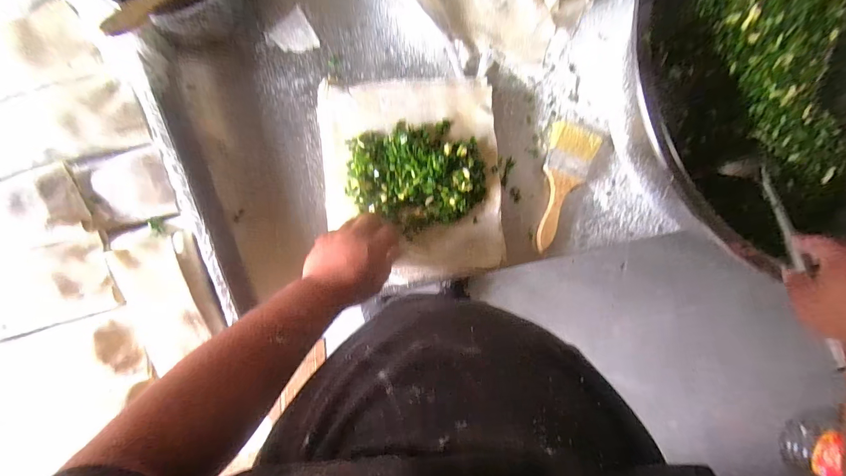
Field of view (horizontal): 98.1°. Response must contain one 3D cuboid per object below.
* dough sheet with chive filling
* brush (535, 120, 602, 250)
[{"bbox_3d":[-0.008,-0.080,0.510,0.246,0.057,0.282,-6,89,-9],"label":"dough sheet with chive filling"},{"bbox_3d":[0.213,-0.077,0.564,0.070,0.024,0.196,16,86,-8],"label":"brush"}]

